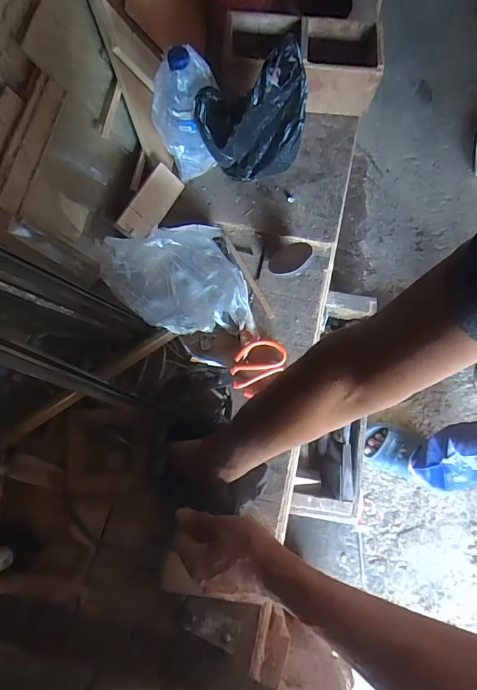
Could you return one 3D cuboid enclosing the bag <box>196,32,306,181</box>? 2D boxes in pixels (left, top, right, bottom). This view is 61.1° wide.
[{"bbox_3d":[0.019,-0.352,0.656,0.169,0.221,0.058,-7,76,-3],"label":"bag"}]

